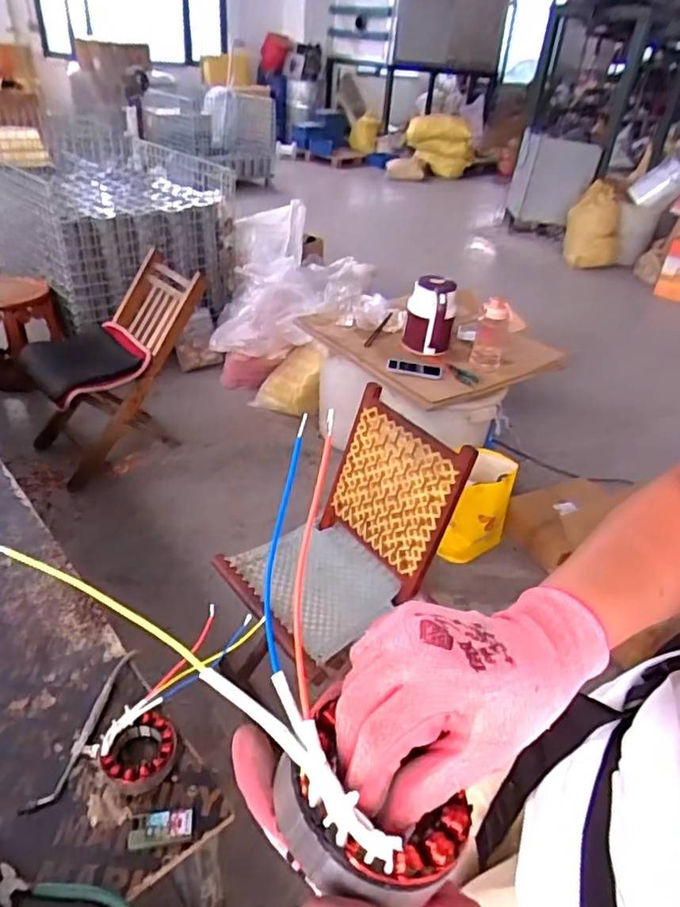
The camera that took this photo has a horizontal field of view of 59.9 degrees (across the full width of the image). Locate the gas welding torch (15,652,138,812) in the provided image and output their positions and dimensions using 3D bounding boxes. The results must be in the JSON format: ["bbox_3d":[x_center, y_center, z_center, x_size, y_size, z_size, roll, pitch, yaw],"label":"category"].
[{"bbox_3d":[-0.323,0.347,0.759,0.027,0.009,0.228,11,35,8],"label":"gas welding torch"}]

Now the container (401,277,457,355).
[{"bbox_3d":[0.282,-0.436,1.857,0.152,0.235,0.181,11,35,8],"label":"container"}]

